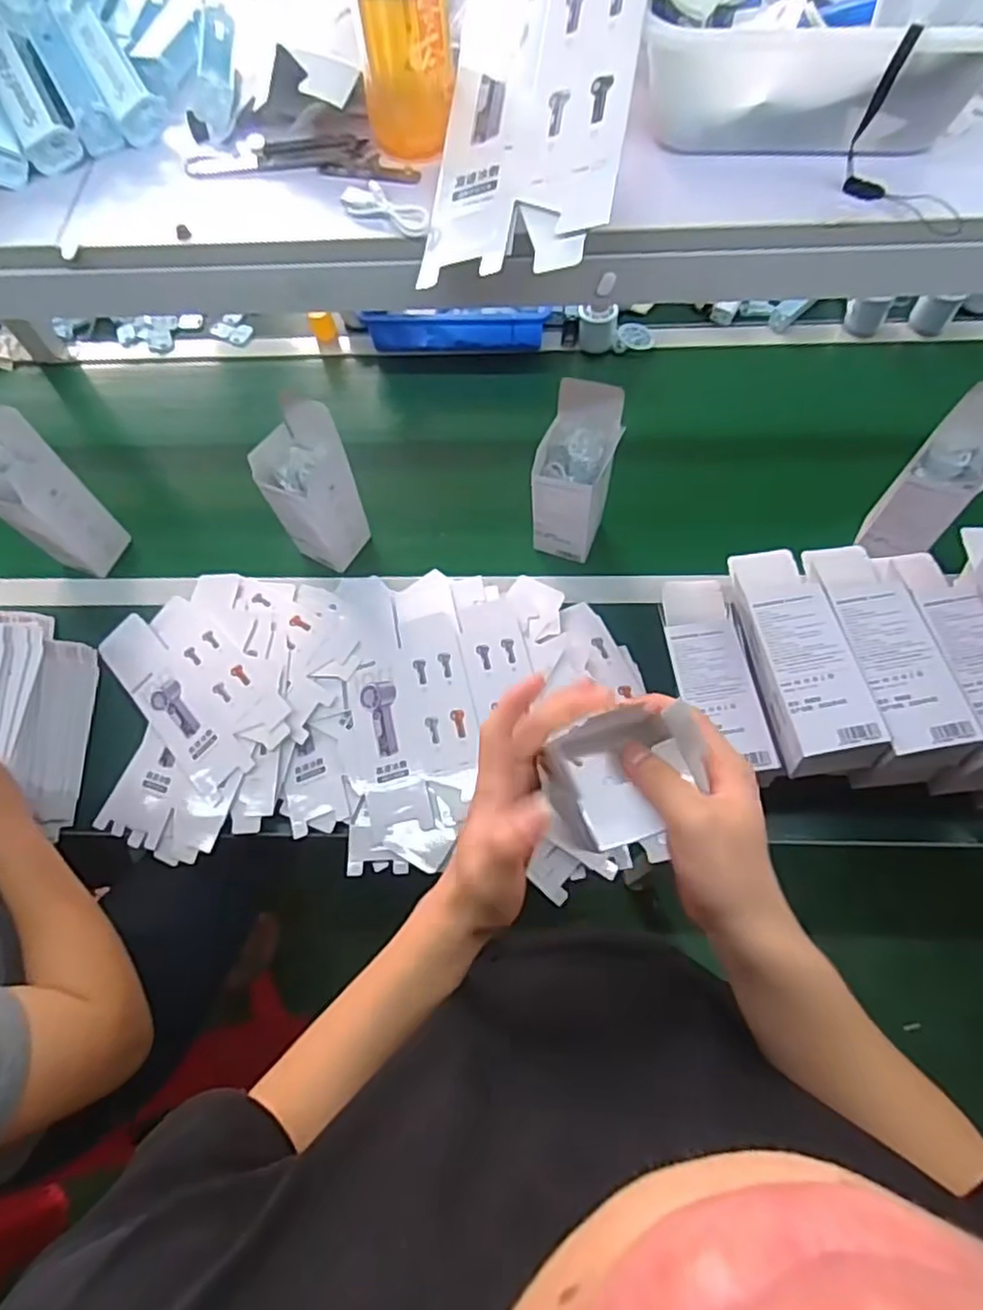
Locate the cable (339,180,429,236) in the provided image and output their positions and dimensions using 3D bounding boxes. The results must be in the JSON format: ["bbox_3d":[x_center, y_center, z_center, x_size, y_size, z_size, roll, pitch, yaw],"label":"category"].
[{"bbox_3d":[-0.072,-0.309,0.469,0.073,0.011,0.023,28,71,14],"label":"cable"}]

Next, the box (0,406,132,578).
[{"bbox_3d":[-0.551,-0.189,0.841,0.082,0.219,0.099,38,74,17],"label":"box"}]

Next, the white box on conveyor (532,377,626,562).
[{"bbox_3d":[0.097,-0.211,0.809,0.087,0.234,0.082,12,68,8],"label":"white box on conveyor"}]

